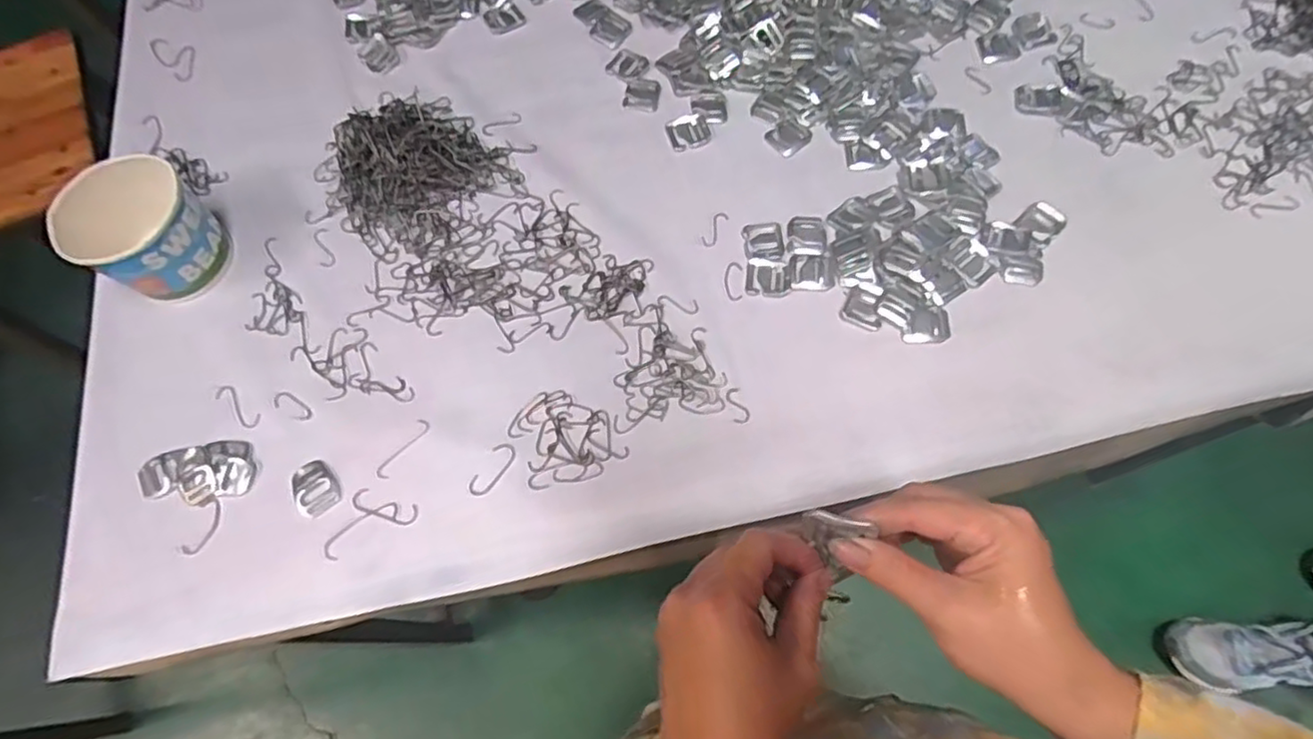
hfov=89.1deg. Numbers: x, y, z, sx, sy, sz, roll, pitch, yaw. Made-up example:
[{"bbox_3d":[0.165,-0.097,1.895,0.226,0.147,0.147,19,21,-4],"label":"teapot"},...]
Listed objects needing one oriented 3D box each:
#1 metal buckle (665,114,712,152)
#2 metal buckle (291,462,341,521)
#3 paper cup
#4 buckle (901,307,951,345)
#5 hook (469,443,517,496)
[{"bbox_3d":[0.028,-0.205,0.574,0.036,0.006,0.031,-13,69,-2],"label":"metal buckle"},{"bbox_3d":[-0.241,0.083,0.469,0.029,0.004,0.040,-35,72,-10],"label":"metal buckle"},{"bbox_3d":[-0.388,-0.106,0.512,0.085,0.078,0.088,-1,69,3],"label":"paper cup"},{"bbox_3d":[0.201,-0.033,0.498,0.035,0.004,0.028,-4,69,2],"label":"buckle"},{"bbox_3d":[-0.115,0.070,0.468,0.018,0.004,0.041,28,73,13],"label":"hook"}]

